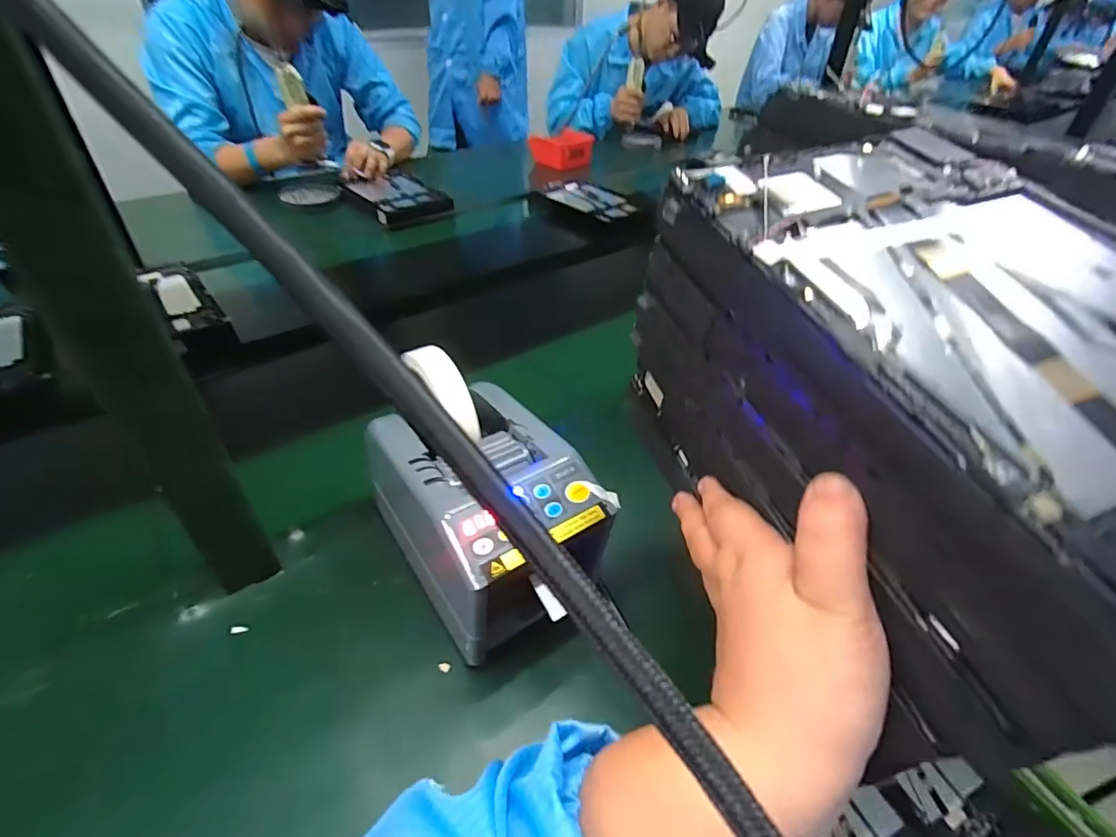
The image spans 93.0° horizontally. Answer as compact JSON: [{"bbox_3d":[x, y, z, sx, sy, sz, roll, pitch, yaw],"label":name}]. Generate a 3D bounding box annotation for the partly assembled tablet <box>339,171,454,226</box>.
[{"bbox_3d":[-0.339,-0.461,1.091,0.157,0.022,0.232,-27,49,-29],"label":"partly assembled tablet"}]

